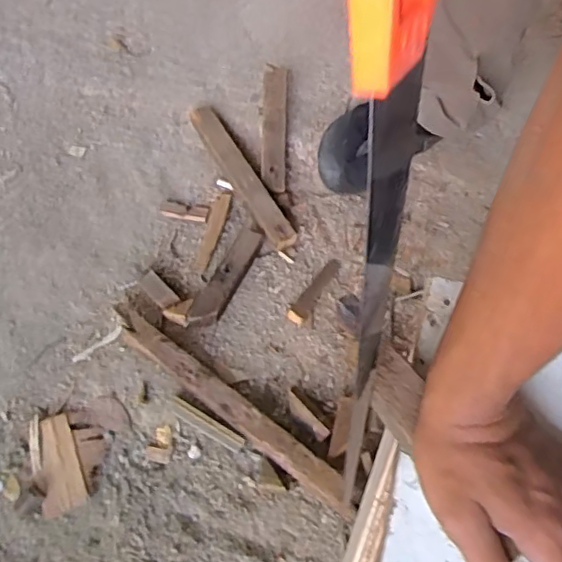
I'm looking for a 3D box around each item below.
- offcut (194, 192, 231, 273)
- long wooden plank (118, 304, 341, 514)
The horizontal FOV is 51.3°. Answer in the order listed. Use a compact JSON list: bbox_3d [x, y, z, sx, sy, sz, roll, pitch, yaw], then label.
[{"bbox_3d":[-0.085,-0.062,0.721,0.021,0.008,0.118,11,63,5],"label":"offcut"},{"bbox_3d":[-0.065,0.123,0.615,0.306,0.029,0.030,35,68,16],"label":"long wooden plank"}]

